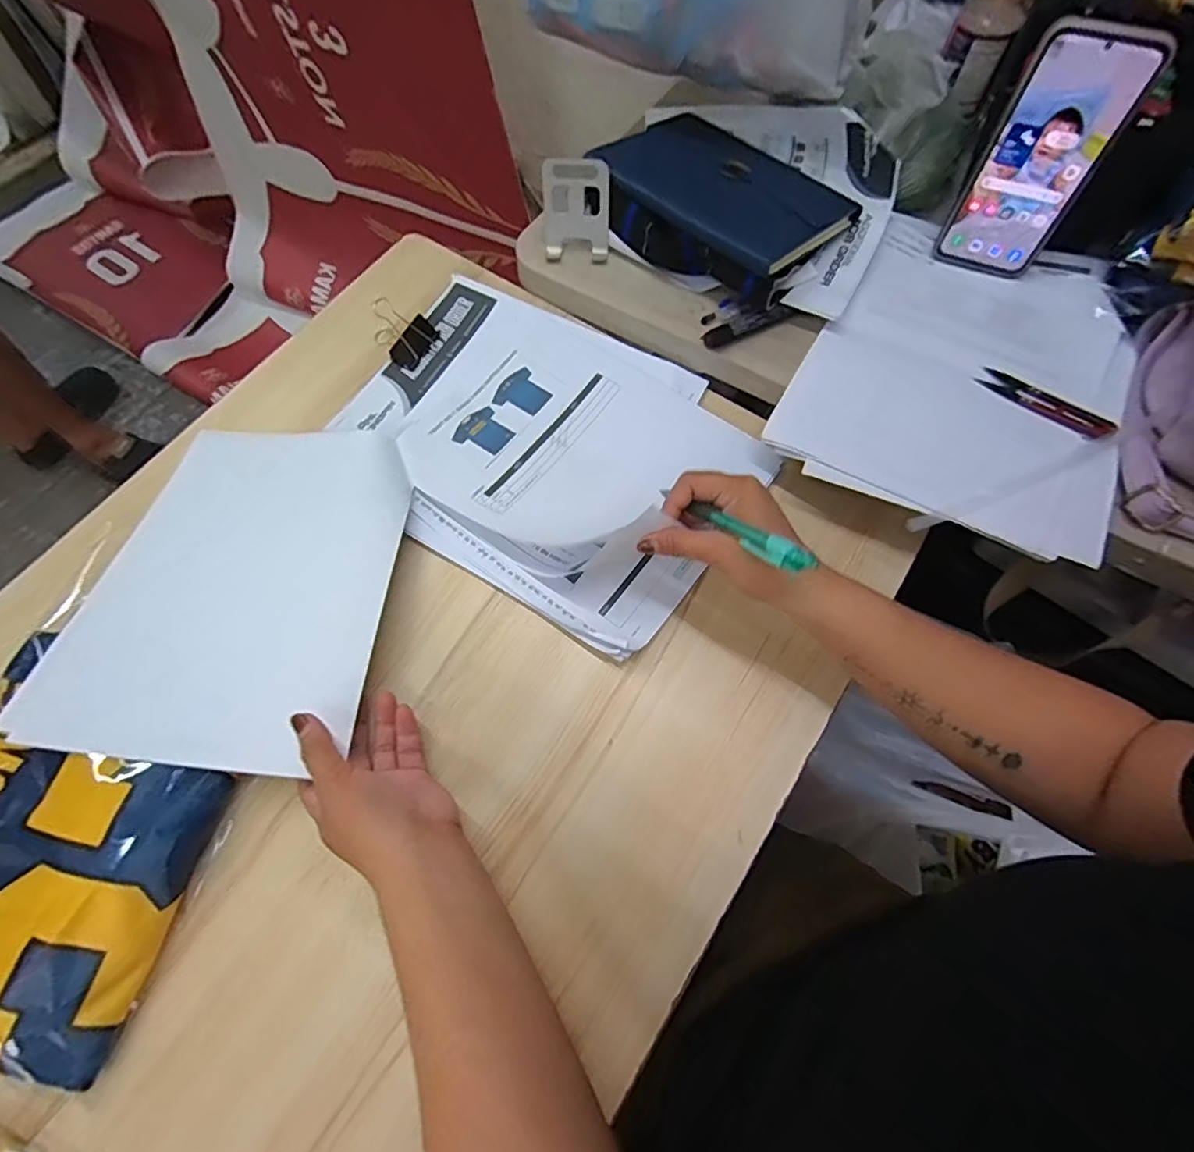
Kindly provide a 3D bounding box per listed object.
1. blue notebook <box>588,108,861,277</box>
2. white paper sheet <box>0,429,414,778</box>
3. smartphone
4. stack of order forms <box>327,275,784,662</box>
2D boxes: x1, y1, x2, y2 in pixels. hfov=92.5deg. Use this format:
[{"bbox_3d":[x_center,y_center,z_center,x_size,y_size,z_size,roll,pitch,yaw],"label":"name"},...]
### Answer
[{"bbox_3d":[0.120,-0.360,0.526,0.211,0.017,0.163,40,62,14],"label":"blue notebook"},{"bbox_3d":[-0.275,-0.002,0.440,0.217,0.036,0.271,6,70,0],"label":"white paper sheet"},{"bbox_3d":[0.355,-0.332,0.459,0.085,0.167,0.013,22,61,11],"label":"smartphone"},{"bbox_3d":[-0.048,-0.118,0.504,0.344,0.019,0.258,31,71,10],"label":"stack of order forms"}]

